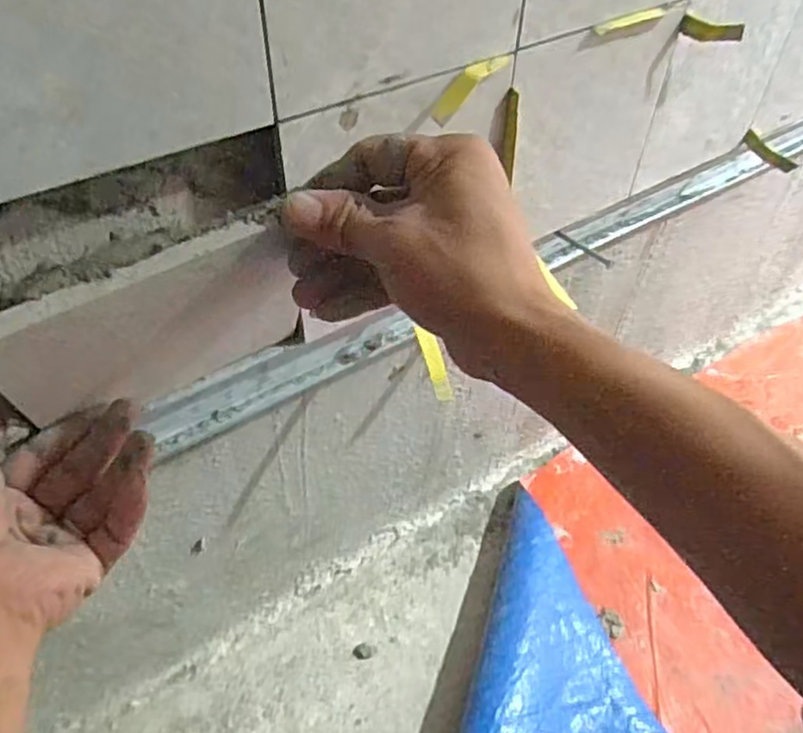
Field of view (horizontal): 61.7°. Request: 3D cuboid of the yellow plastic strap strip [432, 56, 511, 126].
[{"bbox_3d":[0.037,-0.153,0.364,0.010,0.012,0.059,39,79,28],"label":"yellow plastic strap strip"}]

